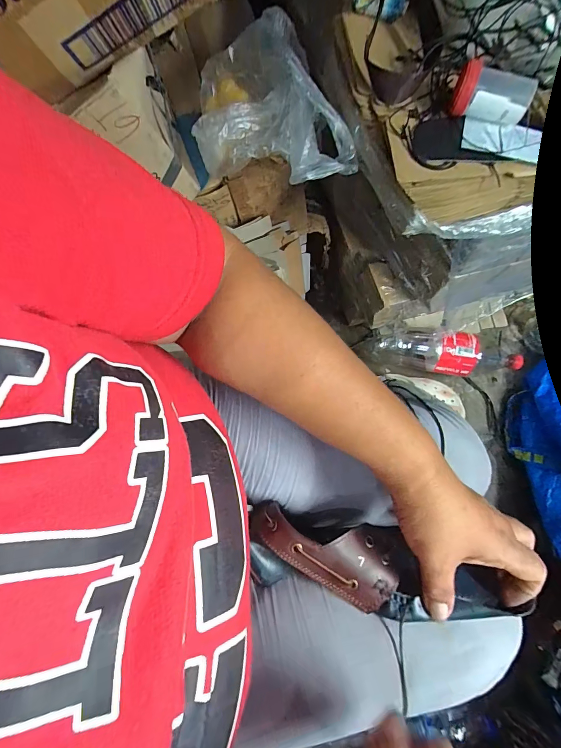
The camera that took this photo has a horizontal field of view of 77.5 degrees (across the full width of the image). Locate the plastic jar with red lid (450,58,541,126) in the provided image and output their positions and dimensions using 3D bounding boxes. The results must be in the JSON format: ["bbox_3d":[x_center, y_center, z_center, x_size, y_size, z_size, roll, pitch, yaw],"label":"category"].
[{"bbox_3d":[0.210,-0.274,0.349,0.071,0.037,0.035,21,76,7],"label":"plastic jar with red lid"}]

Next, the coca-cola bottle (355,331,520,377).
[{"bbox_3d":[0.350,-0.046,0.741,0.299,0.092,0.099,8,75,4],"label":"coca-cola bottle"}]

